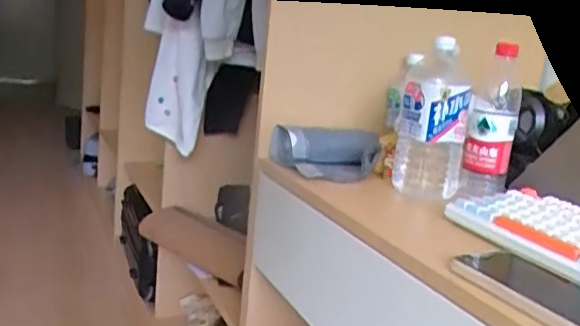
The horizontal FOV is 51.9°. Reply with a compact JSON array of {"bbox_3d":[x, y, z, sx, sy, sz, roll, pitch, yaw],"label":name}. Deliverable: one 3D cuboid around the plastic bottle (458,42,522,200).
[{"bbox_3d":[0.303,-0.064,0.891,0.065,0.218,0.079,10,12,18],"label":"plastic bottle"}]

